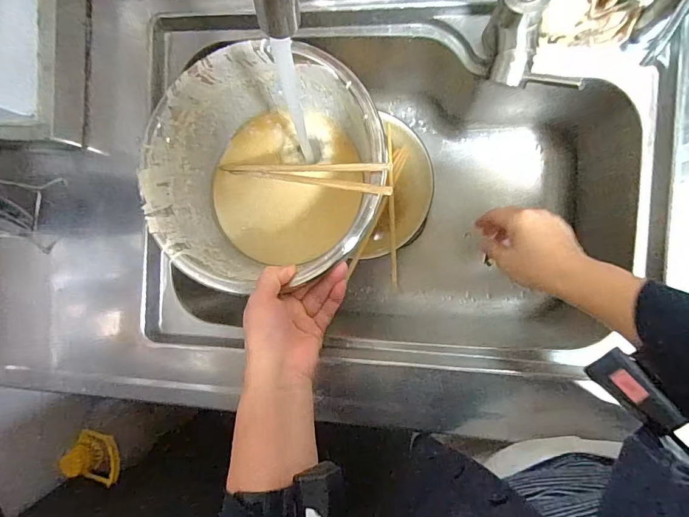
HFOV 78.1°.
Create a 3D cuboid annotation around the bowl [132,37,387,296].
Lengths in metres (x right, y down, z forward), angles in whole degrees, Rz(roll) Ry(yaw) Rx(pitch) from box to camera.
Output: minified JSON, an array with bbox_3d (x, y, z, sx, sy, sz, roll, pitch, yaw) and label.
[{"bbox_3d":[-0.089,-0.099,0.471,0.230,0.116,0.244,0,92,9],"label":"bowl"}]

